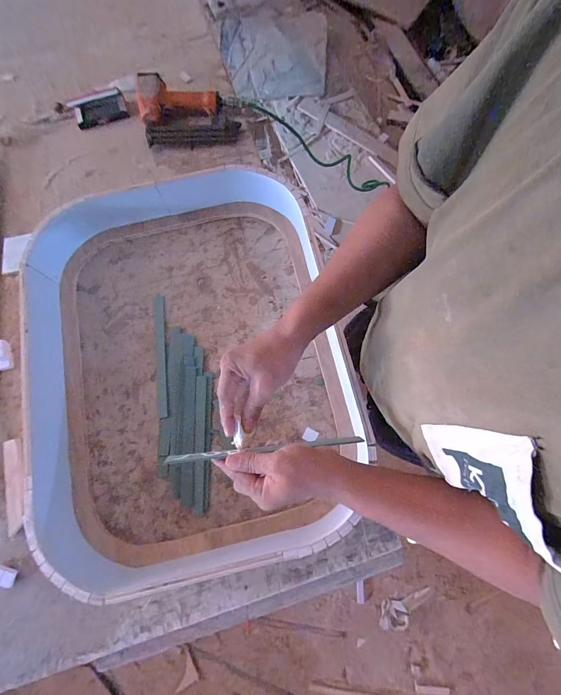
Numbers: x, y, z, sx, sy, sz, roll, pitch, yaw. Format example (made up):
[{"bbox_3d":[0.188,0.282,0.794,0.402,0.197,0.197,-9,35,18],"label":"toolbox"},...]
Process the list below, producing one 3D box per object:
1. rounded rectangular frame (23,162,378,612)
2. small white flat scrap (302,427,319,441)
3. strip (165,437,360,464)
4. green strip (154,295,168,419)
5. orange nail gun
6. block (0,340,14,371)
[{"bbox_3d":[-0.177,0.019,0.576,0.559,0.105,0.691,-13,78,-2],"label":"rounded rectangular frame"},{"bbox_3d":[0.057,0.167,0.592,0.025,0.004,0.024,28,79,6],"label":"small white flat scrap"},{"bbox_3d":[-0.014,0.131,0.402,0.252,0.018,0.011,-1,77,-13],"label":"strip"},{"bbox_3d":[-0.243,0.013,0.632,0.021,0.007,0.251,-9,77,6],"label":"green strip"},{"bbox_3d":[-0.216,-0.564,0.736,0.228,0.061,0.153,-8,78,-1],"label":"orange nail gun"},{"bbox_3d":[-0.560,0.014,0.626,0.027,0.019,0.063,-21,78,-4],"label":"block"}]

